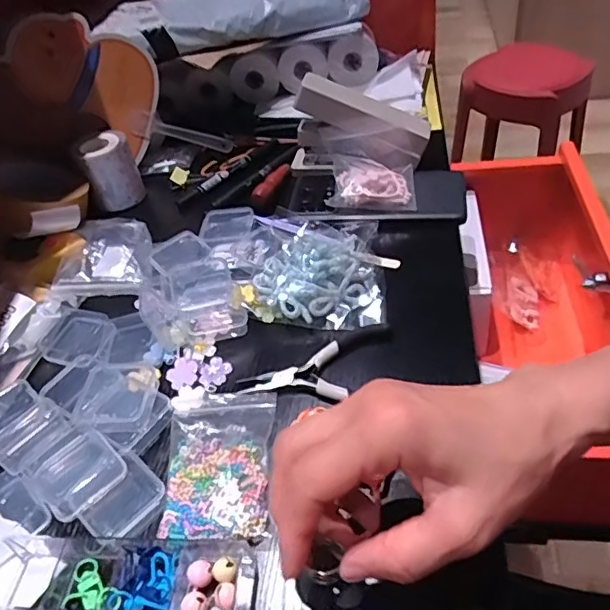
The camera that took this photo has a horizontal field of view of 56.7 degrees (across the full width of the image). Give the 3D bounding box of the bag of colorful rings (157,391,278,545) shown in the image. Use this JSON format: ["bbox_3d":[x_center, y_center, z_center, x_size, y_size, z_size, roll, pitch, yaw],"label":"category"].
[{"bbox_3d":[-0.053,0.093,0.345,0.063,0.006,0.099,-4,46,2],"label":"bag of colorful rings"}]

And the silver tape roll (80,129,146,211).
[{"bbox_3d":[-0.195,-0.137,0.575,0.049,0.061,0.050,-5,44,5],"label":"silver tape roll"}]

